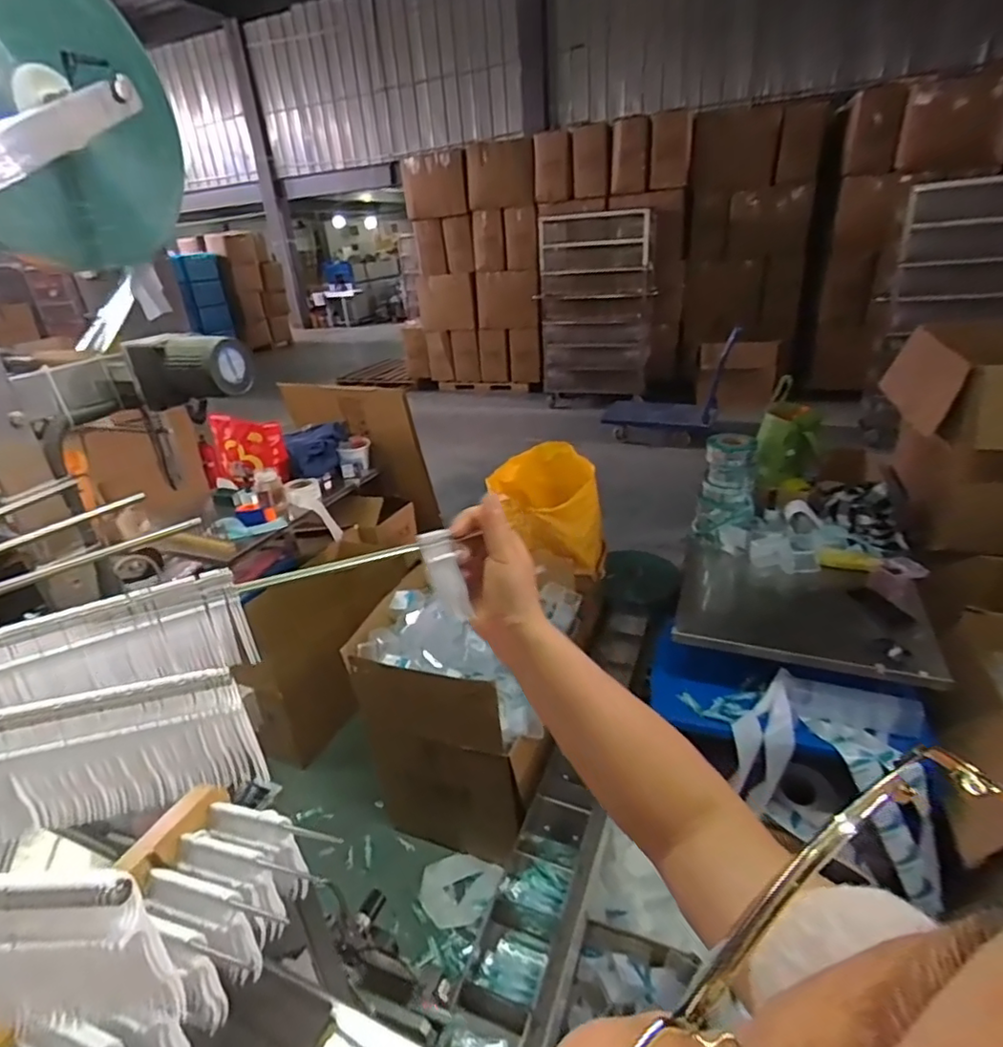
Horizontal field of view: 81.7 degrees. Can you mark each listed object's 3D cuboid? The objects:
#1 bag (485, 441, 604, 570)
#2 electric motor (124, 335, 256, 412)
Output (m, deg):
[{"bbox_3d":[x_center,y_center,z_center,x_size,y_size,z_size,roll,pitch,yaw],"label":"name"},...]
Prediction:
[{"bbox_3d":[0.146,-0.058,1.931,0.358,0.279,0.370,-3,27,4],"label":"bag"},{"bbox_3d":[-0.369,-0.183,0.693,0.136,0.076,0.072,8,29,24],"label":"electric motor"}]

